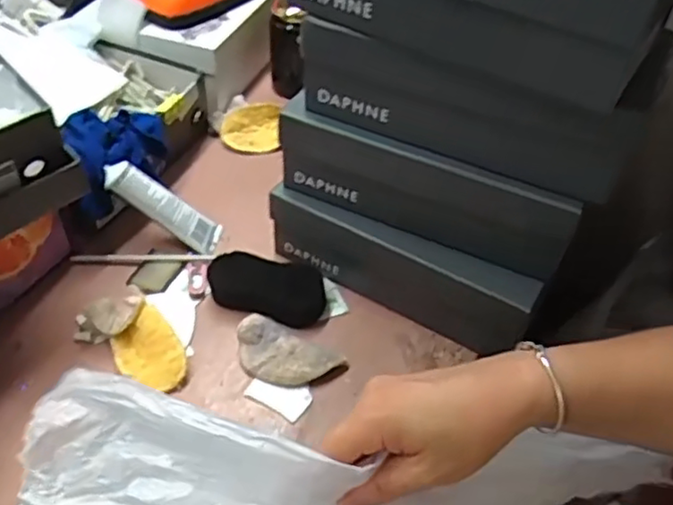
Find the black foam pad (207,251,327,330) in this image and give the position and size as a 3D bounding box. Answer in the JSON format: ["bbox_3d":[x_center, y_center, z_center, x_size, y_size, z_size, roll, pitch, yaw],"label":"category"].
[{"bbox_3d":[-0.076,0.038,0.722,0.127,0.032,0.060,10,47,6],"label":"black foam pad"}]

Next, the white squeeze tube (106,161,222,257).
[{"bbox_3d":[-0.195,-0.052,0.761,0.148,0.026,0.046,37,39,-27],"label":"white squeeze tube"}]

